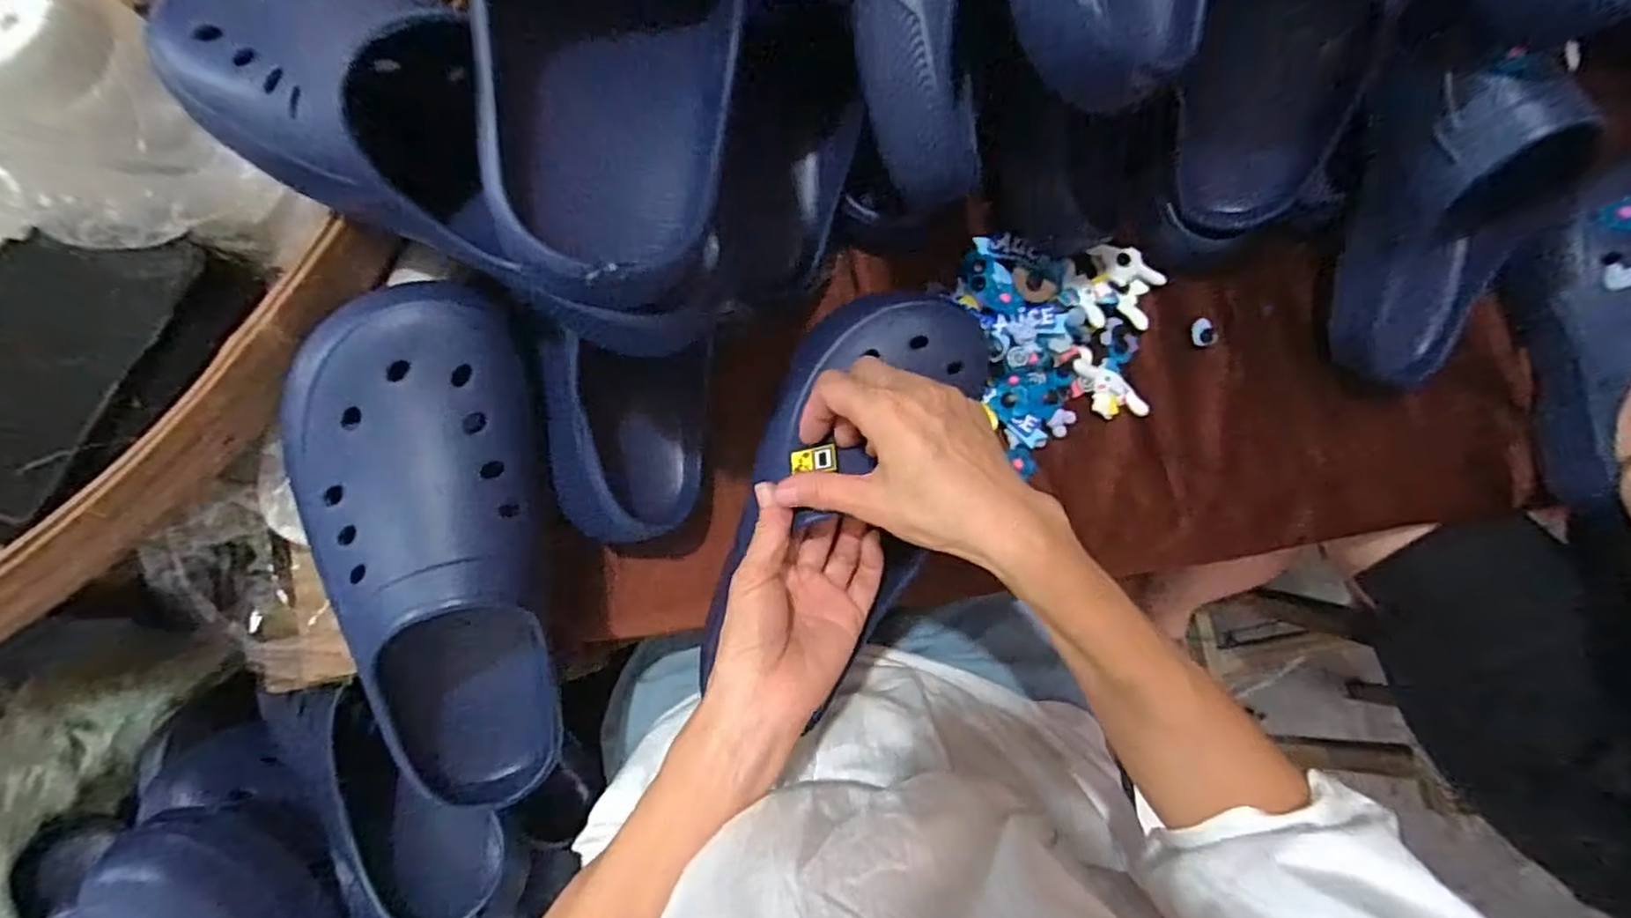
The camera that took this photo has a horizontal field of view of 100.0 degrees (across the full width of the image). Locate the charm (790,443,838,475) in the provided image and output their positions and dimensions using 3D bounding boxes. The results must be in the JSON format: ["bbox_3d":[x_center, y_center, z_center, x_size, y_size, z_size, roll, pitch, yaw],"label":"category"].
[{"bbox_3d":[-0.001,0.001,0.382,0.026,0.004,0.018,-11,63,13],"label":"charm"}]

